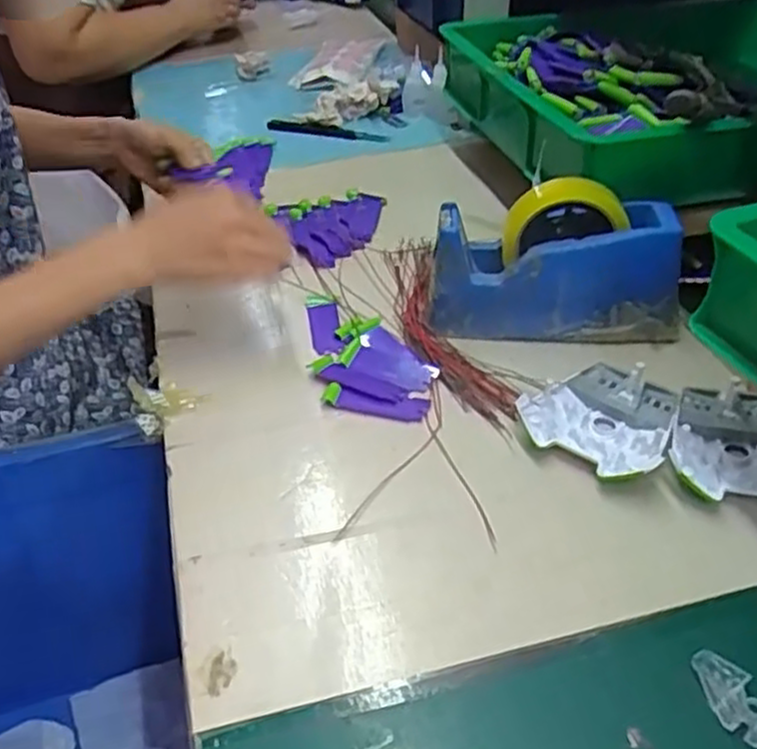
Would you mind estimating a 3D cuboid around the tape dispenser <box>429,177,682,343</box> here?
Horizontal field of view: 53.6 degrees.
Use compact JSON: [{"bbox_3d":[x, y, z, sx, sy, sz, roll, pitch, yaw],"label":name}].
[{"bbox_3d":[0.143,-0.096,0.617,0.196,0.108,0.074,1,41,5],"label":"tape dispenser"}]

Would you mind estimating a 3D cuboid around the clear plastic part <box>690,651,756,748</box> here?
[{"bbox_3d":[0.191,0.171,0.381,0.068,0.006,0.031,30,50,32],"label":"clear plastic part"}]

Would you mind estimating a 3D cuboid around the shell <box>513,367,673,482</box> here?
[{"bbox_3d":[0.162,0.030,0.526,0.102,0.022,0.092,-33,49,-30],"label":"shell"}]

